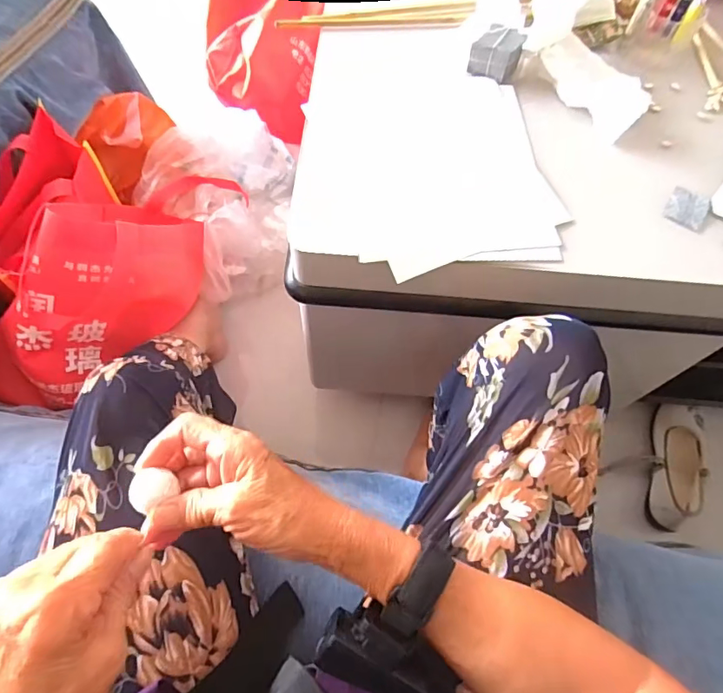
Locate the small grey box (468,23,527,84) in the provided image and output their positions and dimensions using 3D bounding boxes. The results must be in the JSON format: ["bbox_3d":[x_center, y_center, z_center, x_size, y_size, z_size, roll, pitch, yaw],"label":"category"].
[{"bbox_3d":[0.155,-0.334,0.560,0.051,0.050,0.045,27,65,10],"label":"small grey box"}]

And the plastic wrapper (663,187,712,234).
[{"bbox_3d":[0.328,-0.138,0.485,0.040,0.010,0.042,30,66,11],"label":"plastic wrapper"}]

